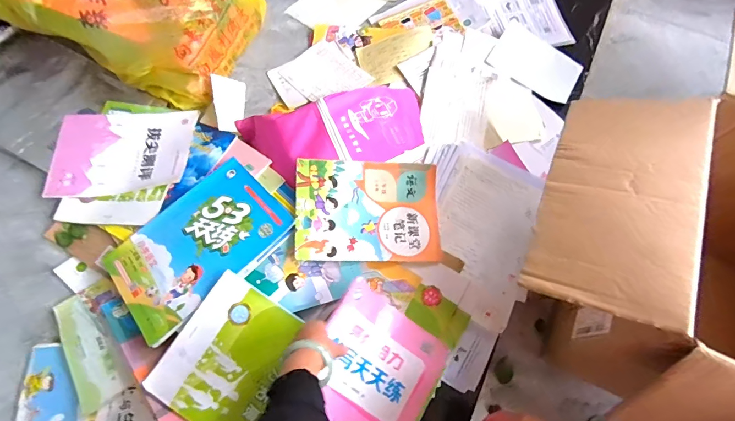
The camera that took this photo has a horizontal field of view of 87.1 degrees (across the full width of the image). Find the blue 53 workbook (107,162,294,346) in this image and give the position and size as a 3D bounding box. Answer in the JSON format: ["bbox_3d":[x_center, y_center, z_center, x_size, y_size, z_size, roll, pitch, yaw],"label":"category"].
[{"bbox_3d":[-0.299,0.051,0.678,0.291,0.010,0.217,-43,62,-15],"label":"blue 53 workbook"}]

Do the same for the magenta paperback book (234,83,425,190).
[{"bbox_3d":[-0.063,-0.162,0.771,0.353,0.075,0.207,-17,65,-9],"label":"magenta paperback book"}]

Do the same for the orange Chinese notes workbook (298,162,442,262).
[{"bbox_3d":[0.006,0.000,0.691,0.257,0.015,0.179,2,72,-12],"label":"orange Chinese notes workbook"}]

